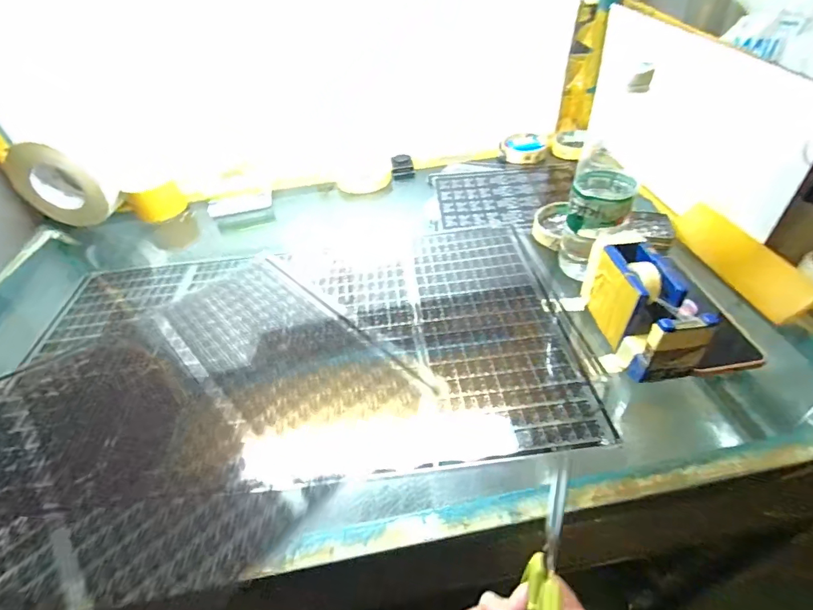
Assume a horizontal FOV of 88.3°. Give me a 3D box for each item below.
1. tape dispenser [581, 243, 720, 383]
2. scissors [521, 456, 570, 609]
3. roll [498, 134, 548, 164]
[{"bbox_3d":[0.225,0.004,0.407,0.060,0.083,0.131,-5,44,0],"label":"tape dispenser"},{"bbox_3d":[0.096,0.178,0.286,0.021,0.041,0.170,12,40,17],"label":"scissors"},{"bbox_3d":[0.211,-0.287,0.757,0.080,0.020,0.095,5,45,11],"label":"roll"}]

